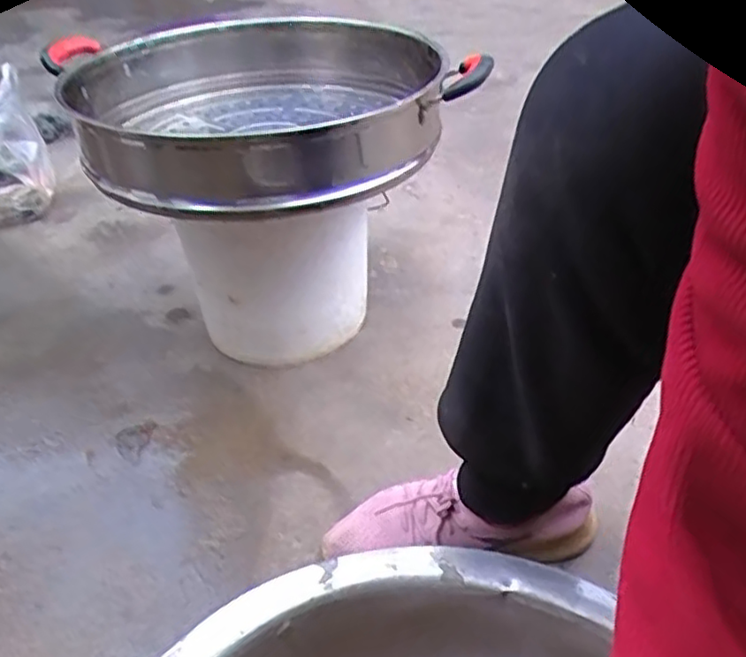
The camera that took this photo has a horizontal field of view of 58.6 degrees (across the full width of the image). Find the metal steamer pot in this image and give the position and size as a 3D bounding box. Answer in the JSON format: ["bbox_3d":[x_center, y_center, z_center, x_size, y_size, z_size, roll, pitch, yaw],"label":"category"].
[{"bbox_3d":[-0.118,-0.250,0.749,0.392,0.109,0.372,-2,35,1],"label":"metal steamer pot"}]

